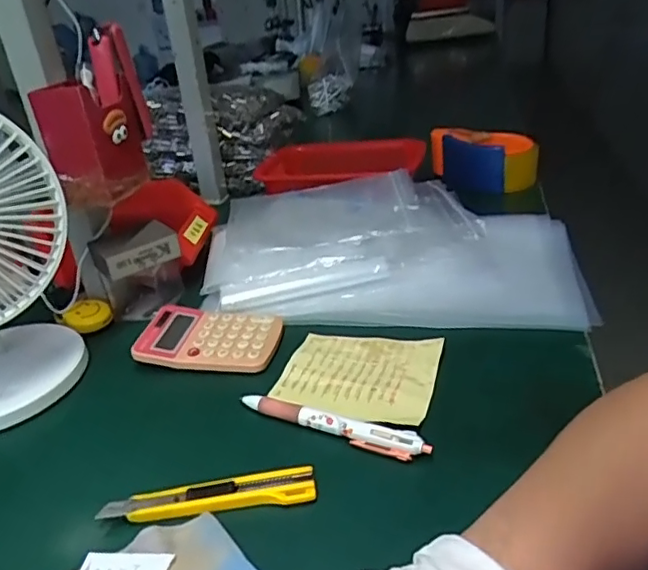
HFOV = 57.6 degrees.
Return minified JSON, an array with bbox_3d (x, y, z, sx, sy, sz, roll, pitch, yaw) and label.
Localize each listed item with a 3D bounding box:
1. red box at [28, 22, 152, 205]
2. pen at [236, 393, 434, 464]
[{"bbox_3d":[-0.199,-0.145,0.513,0.056,0.119,0.101,1,29,15],"label":"red box"},{"bbox_3d":[0.004,0.096,0.404,0.139,0.017,0.013,8,33,26],"label":"pen"}]

